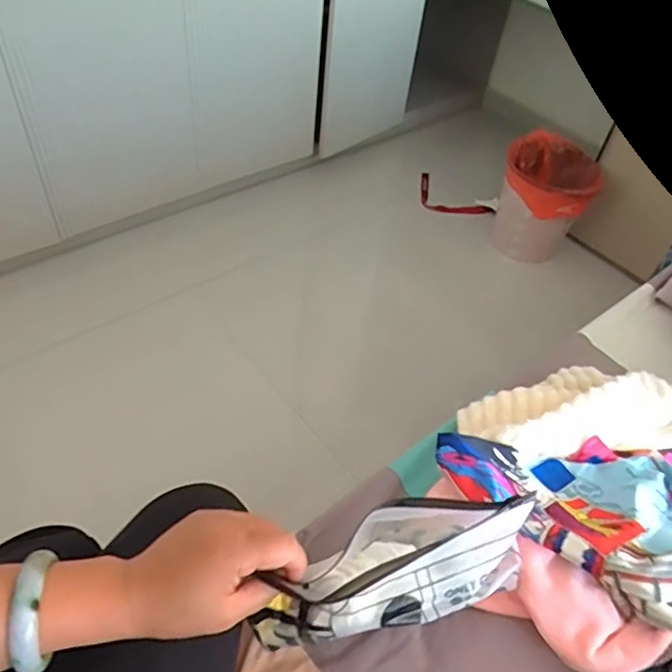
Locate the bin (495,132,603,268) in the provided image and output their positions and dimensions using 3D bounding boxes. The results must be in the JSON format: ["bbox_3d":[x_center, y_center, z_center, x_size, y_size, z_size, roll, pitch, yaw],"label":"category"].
[{"bbox_3d":[0.586,-0.376,1.687,0.240,0.306,0.228,4,48,-4],"label":"bin"}]

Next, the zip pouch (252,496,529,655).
[{"bbox_3d":[0.043,0.183,0.456,0.219,0.106,0.082,-18,52,-7],"label":"zip pouch"}]

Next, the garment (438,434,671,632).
[{"bbox_3d":[0.265,0.152,0.523,0.321,0.060,0.177,36,53,23],"label":"garment"}]

